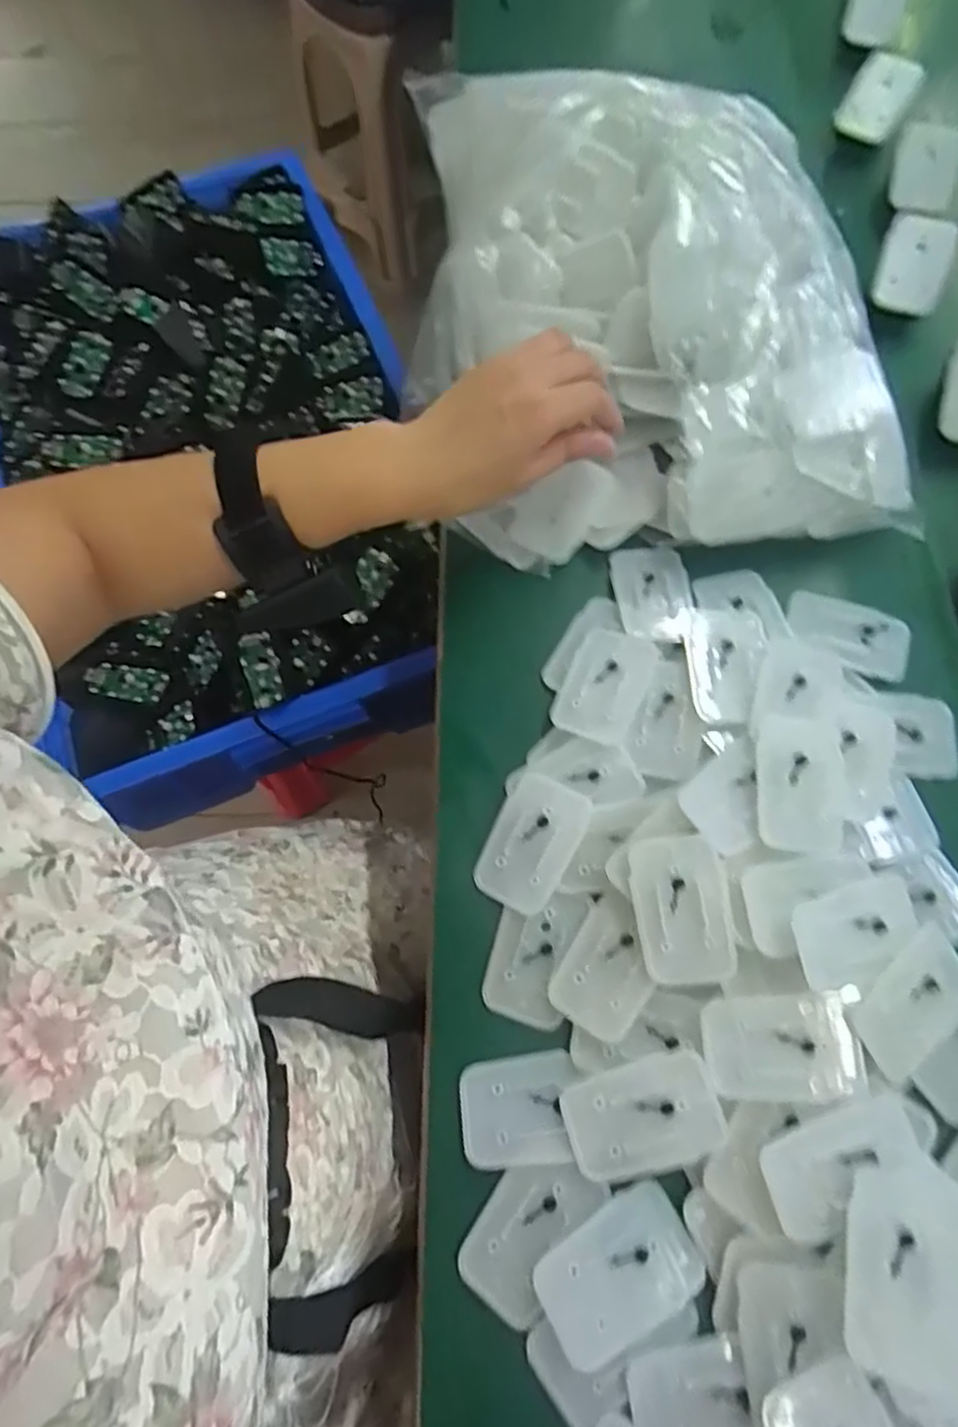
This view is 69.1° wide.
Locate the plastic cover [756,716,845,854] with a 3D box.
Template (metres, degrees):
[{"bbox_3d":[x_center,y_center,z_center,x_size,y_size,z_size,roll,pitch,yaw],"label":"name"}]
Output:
[{"bbox_3d":[0.166,0.036,0.357,0.044,0.004,0.069,7,70,4],"label":"plastic cover"}]

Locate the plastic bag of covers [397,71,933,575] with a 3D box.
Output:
[{"bbox_3d":[0.101,-0.247,0.419,0.271,0.128,0.279,-3,69,0],"label":"plastic bag of covers"}]

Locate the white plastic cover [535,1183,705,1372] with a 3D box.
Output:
[{"bbox_3d":[0.062,0.246,0.303,0.069,0.004,0.046,-28,71,-9],"label":"white plastic cover"}]

